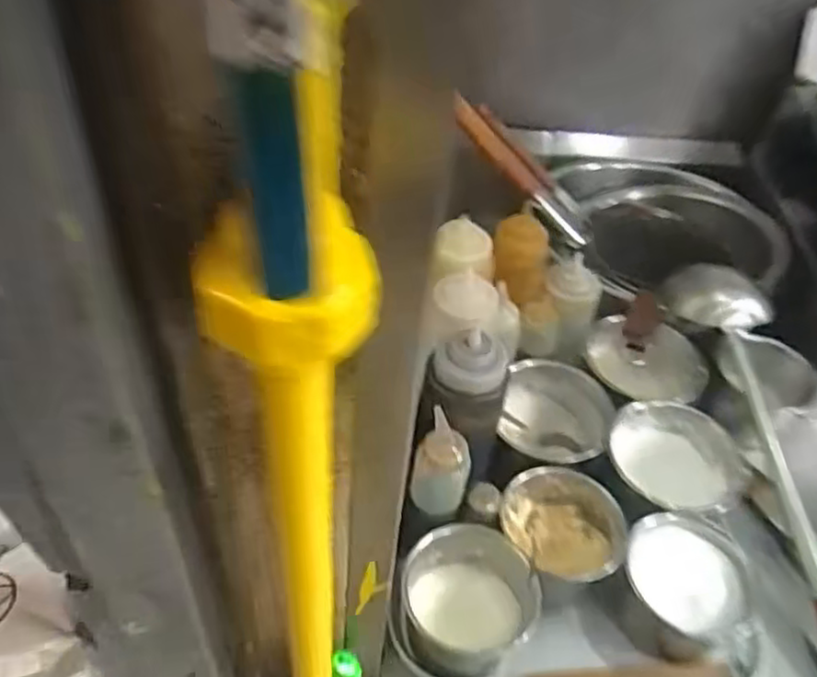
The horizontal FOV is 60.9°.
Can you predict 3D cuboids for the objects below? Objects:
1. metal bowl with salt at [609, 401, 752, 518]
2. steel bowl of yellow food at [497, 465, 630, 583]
[{"bbox_3d":[0.280,0.141,0.746,0.140,0.068,0.135,20,44,13],"label":"metal bowl with salt"},{"bbox_3d":[0.151,0.202,0.698,0.122,0.076,0.112,24,45,18],"label":"steel bowl of yellow food"}]

